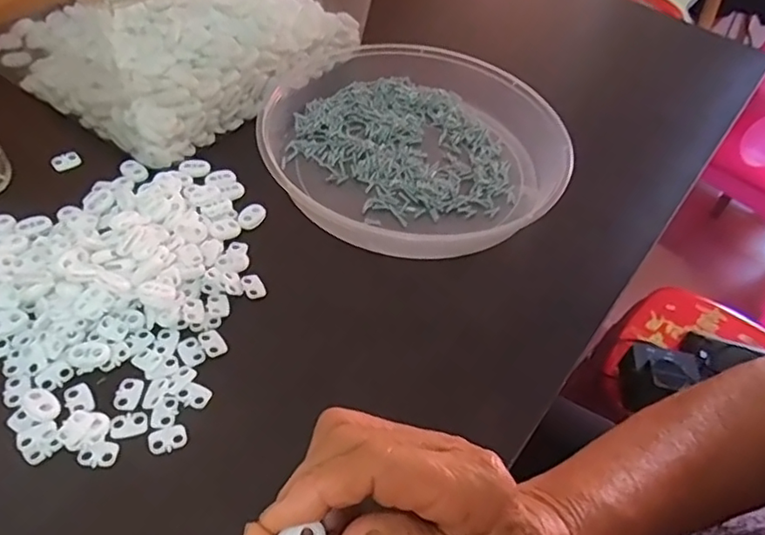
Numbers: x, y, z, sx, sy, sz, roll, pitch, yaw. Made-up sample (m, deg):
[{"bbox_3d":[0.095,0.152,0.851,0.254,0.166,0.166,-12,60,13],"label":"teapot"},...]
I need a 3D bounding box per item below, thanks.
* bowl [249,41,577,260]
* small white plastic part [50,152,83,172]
[{"bbox_3d":[0.022,-0.103,0.463,0.237,0.038,0.221,4,50,-5],"label":"bowl"},{"bbox_3d":[-0.236,-0.079,0.435,0.020,0.004,0.017,-31,59,-30],"label":"small white plastic part"}]

